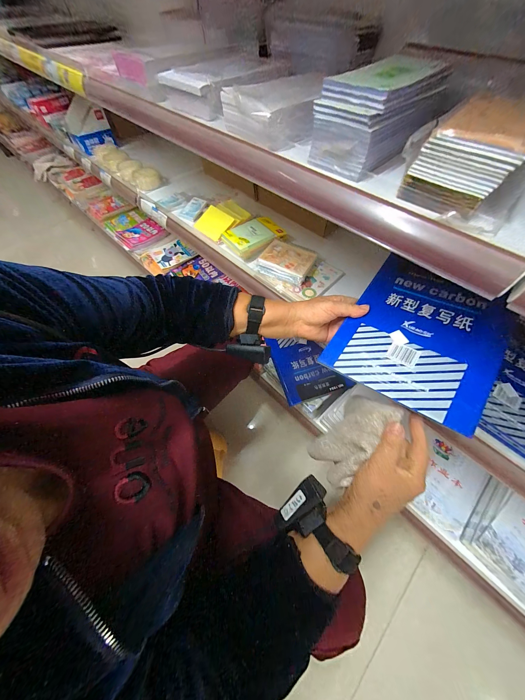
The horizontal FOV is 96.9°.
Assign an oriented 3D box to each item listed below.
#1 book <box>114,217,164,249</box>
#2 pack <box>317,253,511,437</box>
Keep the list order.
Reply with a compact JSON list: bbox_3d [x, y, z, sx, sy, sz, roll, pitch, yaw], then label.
[{"bbox_3d":[-0.572,-0.553,1.100,0.150,0.018,0.192,39,61,23],"label":"book"},{"bbox_3d":[0.220,-0.028,0.329,0.187,0.011,0.222,31,71,29],"label":"pack"}]

